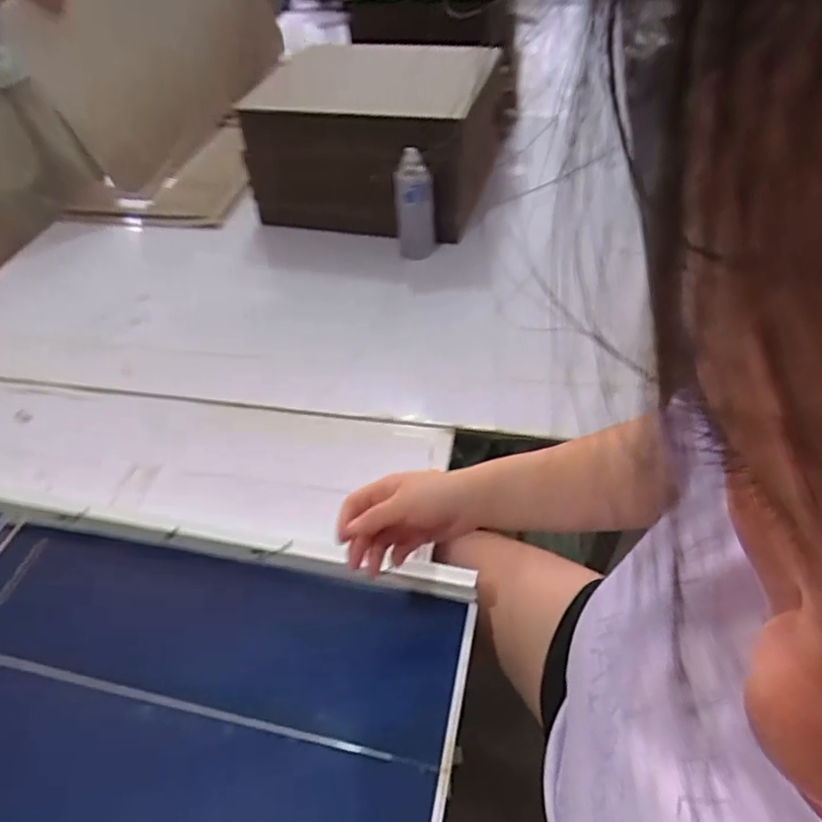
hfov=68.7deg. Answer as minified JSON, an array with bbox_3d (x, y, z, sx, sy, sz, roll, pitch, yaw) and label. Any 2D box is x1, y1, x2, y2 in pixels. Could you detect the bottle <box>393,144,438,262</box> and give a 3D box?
[{"bbox_3d":[0.009,-0.347,1.049,0.066,0.279,0.050,5,71,7],"label":"bottle"}]

